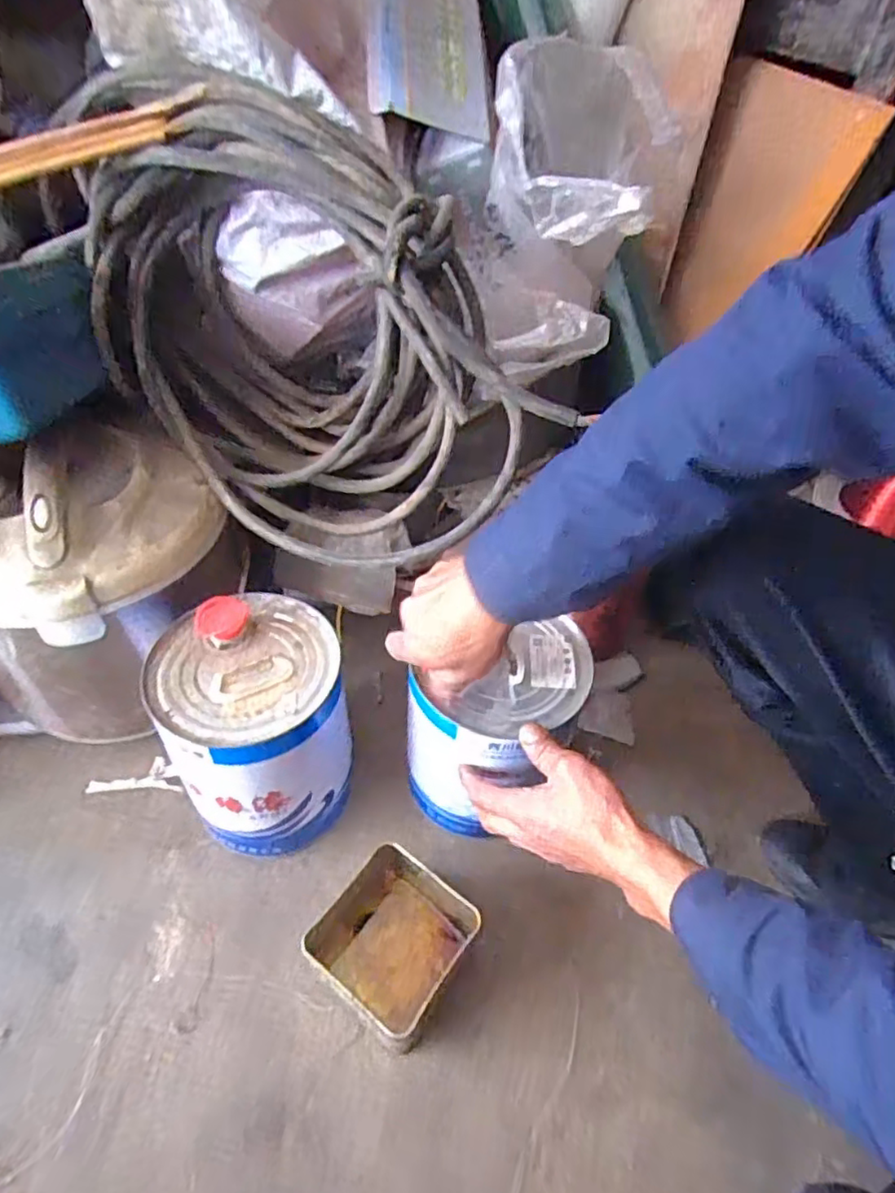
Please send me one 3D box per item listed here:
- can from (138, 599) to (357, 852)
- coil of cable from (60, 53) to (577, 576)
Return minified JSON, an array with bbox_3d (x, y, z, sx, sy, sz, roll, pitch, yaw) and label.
[{"bbox_3d":[-0.179,0.131,0.629,0.155,0.223,0.163,2,48,-2],"label":"can"},{"bbox_3d":[-0.145,-0.240,0.605,0.484,0.331,0.234,32,54,23],"label":"coil of cable"}]

